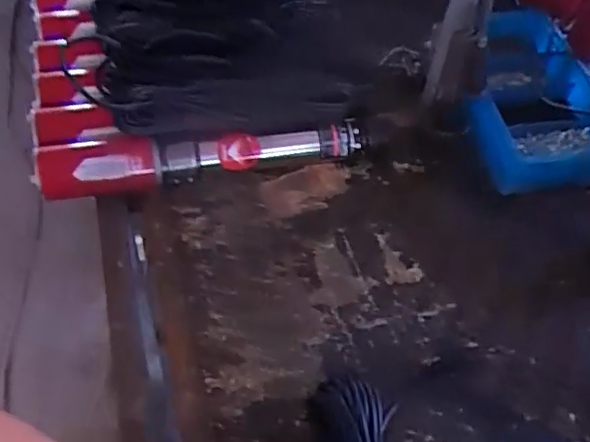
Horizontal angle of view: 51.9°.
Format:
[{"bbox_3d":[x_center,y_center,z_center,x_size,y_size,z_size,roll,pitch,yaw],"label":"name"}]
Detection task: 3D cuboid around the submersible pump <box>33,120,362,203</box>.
[{"bbox_3d":[-0.122,-0.088,0.880,0.473,0.078,0.060,-6,55,-9],"label":"submersible pump"}]

